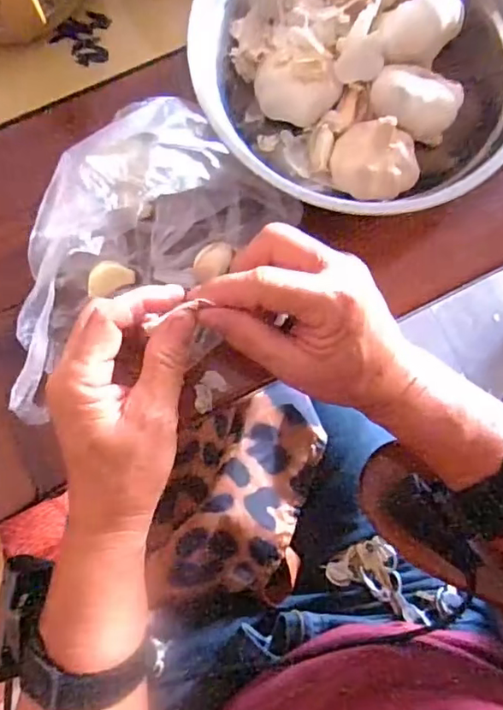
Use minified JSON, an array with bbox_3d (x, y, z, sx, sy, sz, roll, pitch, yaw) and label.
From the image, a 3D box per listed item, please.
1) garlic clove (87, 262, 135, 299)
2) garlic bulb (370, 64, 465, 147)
[{"bbox_3d":[-0.096,-0.051,0.373,0.032,0.014,0.019,-32,83,-7],"label":"garlic clove"},{"bbox_3d":[0.113,-0.178,0.388,0.059,0.034,0.047,32,81,3],"label":"garlic bulb"}]

